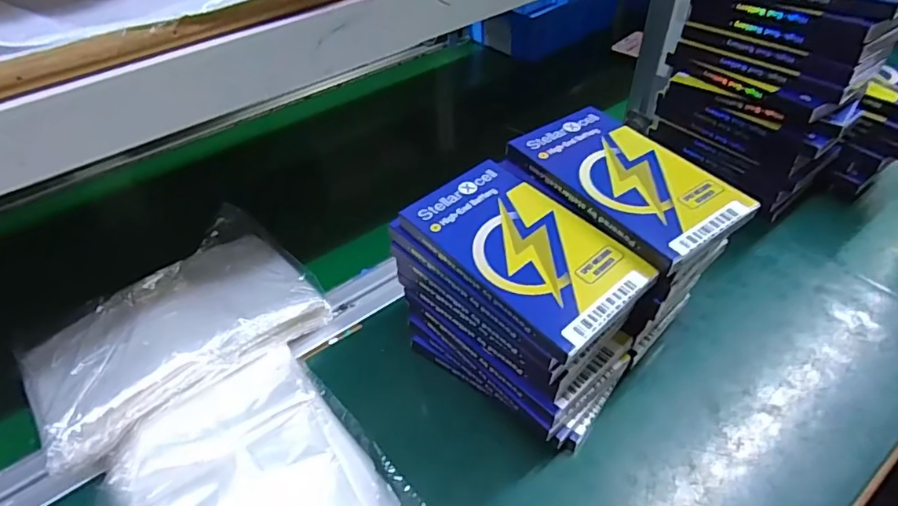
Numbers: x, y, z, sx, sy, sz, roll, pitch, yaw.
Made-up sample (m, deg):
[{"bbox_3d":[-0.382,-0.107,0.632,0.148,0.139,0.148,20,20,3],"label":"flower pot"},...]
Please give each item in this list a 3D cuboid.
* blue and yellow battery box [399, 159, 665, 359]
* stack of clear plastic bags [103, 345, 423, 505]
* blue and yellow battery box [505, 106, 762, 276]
[{"bbox_3d":[0.043,-0.003,0.310,0.077,0.018,0.131,-32,52,-26],"label":"blue and yellow battery box"},{"bbox_3d":[-0.118,0.137,0.318,0.143,0.032,0.152,-26,49,-21],"label":"stack of clear plastic bags"},{"bbox_3d":[0.109,-0.047,0.333,0.078,0.017,0.131,-29,50,-23],"label":"blue and yellow battery box"}]

